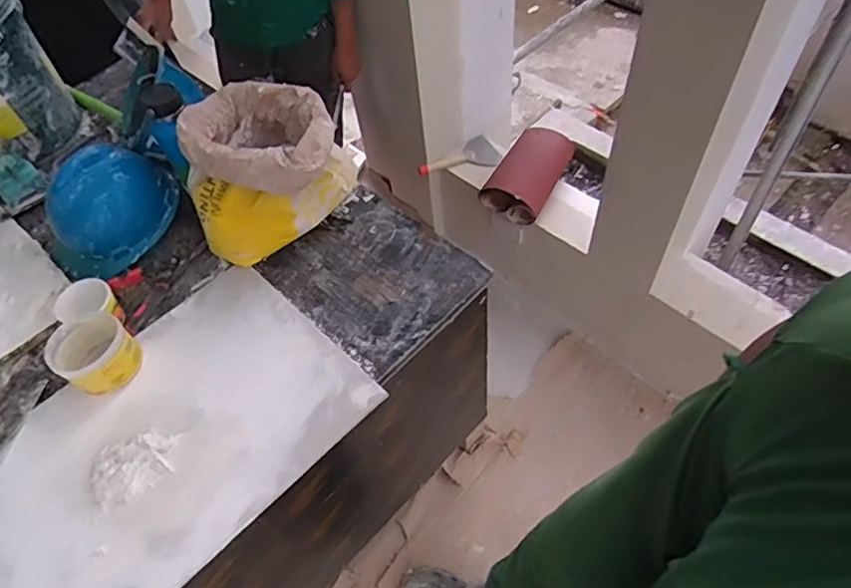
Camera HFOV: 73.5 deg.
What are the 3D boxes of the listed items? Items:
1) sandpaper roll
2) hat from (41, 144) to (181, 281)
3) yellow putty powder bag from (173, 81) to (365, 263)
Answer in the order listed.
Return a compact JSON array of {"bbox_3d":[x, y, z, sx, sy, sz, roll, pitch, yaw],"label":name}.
[{"bbox_3d":[0.312,-0.372,1.705,0.184,0.140,0.306,25,62,22],"label":"sandpaper roll"},{"bbox_3d":[-0.621,-0.179,1.109,0.192,0.147,0.249,11,58,14],"label":"hat"},{"bbox_3d":[-0.300,-0.252,1.090,0.303,0.201,0.287,-18,56,-5],"label":"yellow putty powder bag"}]

